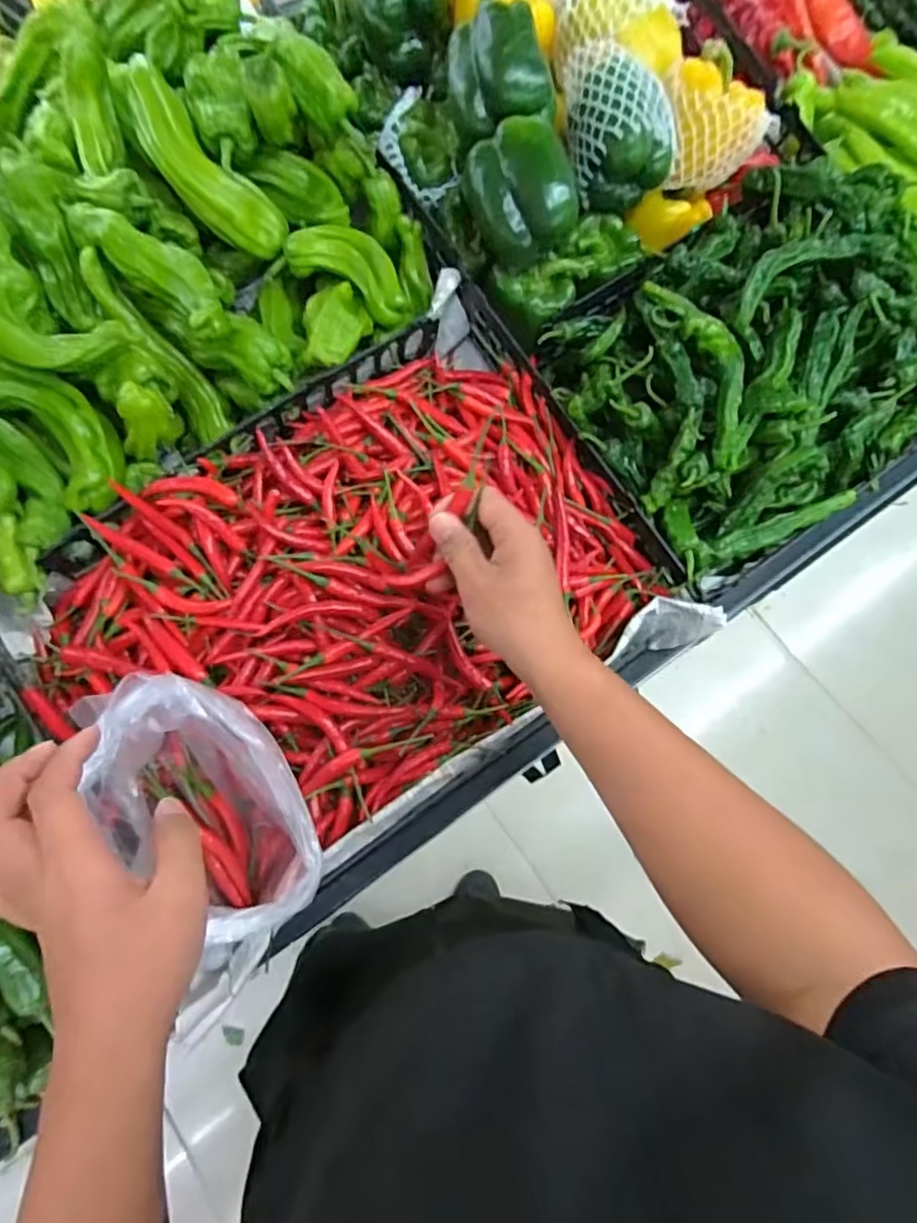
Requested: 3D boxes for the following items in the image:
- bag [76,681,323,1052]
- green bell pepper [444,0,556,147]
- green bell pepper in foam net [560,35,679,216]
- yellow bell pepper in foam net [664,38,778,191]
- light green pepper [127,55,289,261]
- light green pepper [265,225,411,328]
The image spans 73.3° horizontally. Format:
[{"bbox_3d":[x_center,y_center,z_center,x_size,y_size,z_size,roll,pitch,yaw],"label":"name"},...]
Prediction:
[{"bbox_3d":[-0.163,0.149,0.417,0.115,0.141,0.197,-23,72,-10],"label":"bag"},{"bbox_3d":[0.032,-0.468,0.541,0.073,0.076,0.099,-30,74,-12],"label":"green bell pepper"},{"bbox_3d":[0.150,-0.458,0.583,0.085,0.090,0.115,-10,71,-6],"label":"green bell pepper in foam net"},{"bbox_3d":[0.238,-0.473,0.597,0.103,0.069,0.093,-41,77,-15],"label":"yellow bell pepper in foam net"},{"bbox_3d":[-0.219,-0.375,0.521,0.054,0.038,0.163,-48,111,-16],"label":"light green pepper"},{"bbox_3d":[-0.099,-0.304,0.546,0.131,0.032,0.052,30,72,9],"label":"light green pepper"}]

